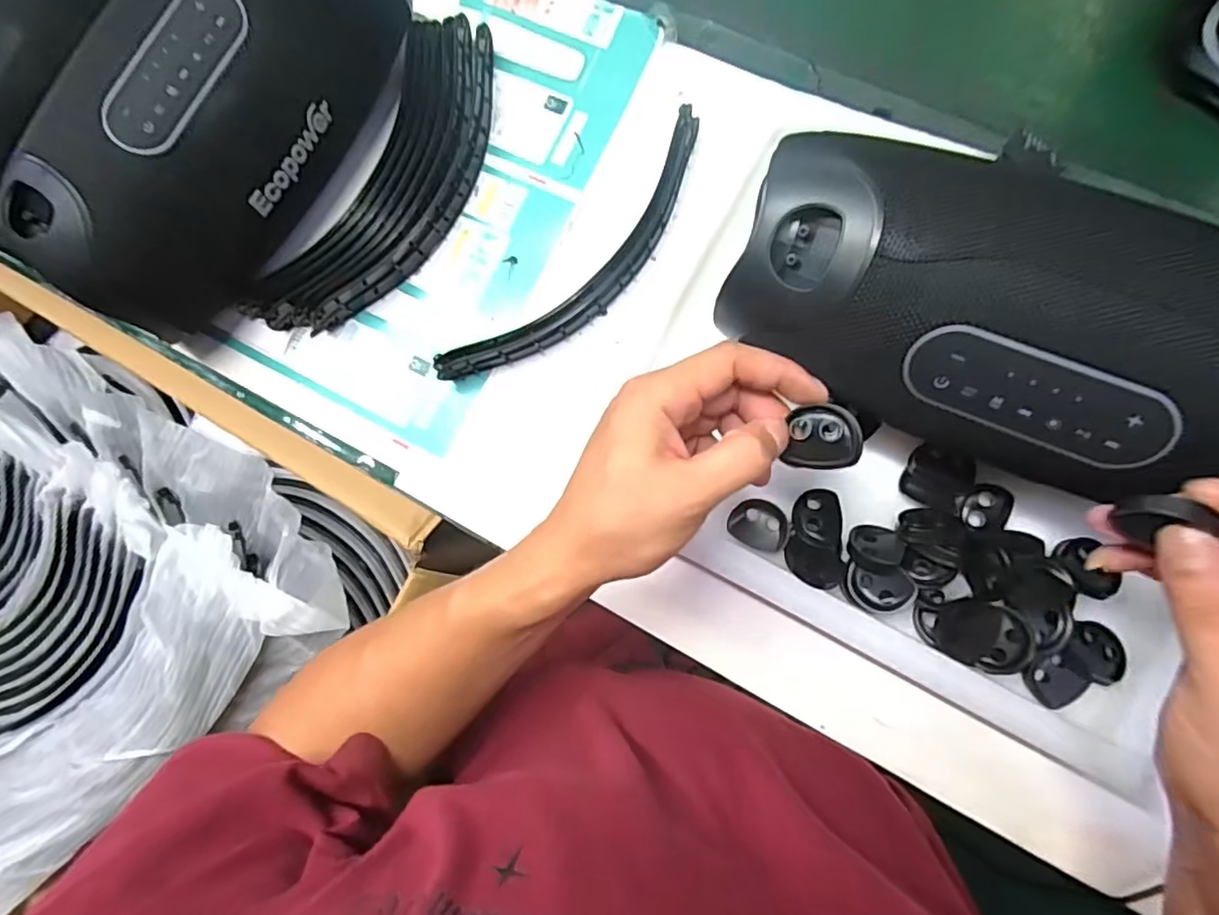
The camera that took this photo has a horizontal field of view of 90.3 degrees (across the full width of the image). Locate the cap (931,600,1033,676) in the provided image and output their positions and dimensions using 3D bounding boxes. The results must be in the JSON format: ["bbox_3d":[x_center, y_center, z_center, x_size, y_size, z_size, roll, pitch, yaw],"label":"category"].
[{"bbox_3d":[0.205,0.097,0.333,0.046,0.014,0.034,26,88,9],"label":"cap"}]

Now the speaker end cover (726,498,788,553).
[{"bbox_3d":[0.091,0.040,0.369,0.035,0.008,0.029,18,87,9],"label":"speaker end cover"}]

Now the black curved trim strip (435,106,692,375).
[{"bbox_3d":[-0.017,-0.128,0.412,0.236,0.026,0.051,-42,81,2],"label":"black curved trim strip"}]

